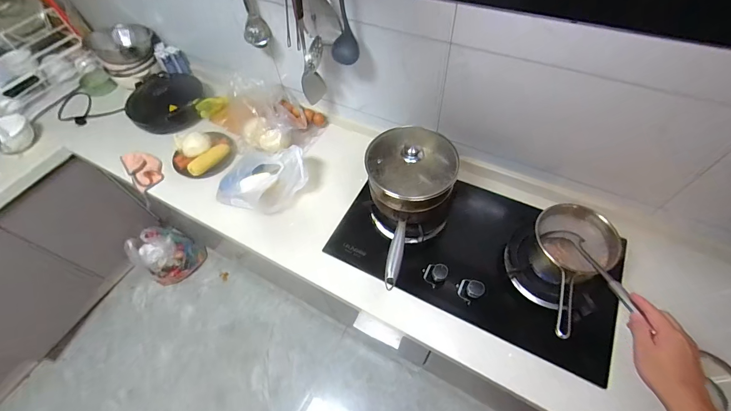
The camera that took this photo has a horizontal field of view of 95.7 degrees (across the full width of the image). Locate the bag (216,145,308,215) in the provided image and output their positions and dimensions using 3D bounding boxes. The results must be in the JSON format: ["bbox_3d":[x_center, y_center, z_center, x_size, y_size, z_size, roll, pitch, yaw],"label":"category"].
[{"bbox_3d":[-0.329,-0.086,1.038,0.274,0.117,0.179,-30,60,-14],"label":"bag"}]

